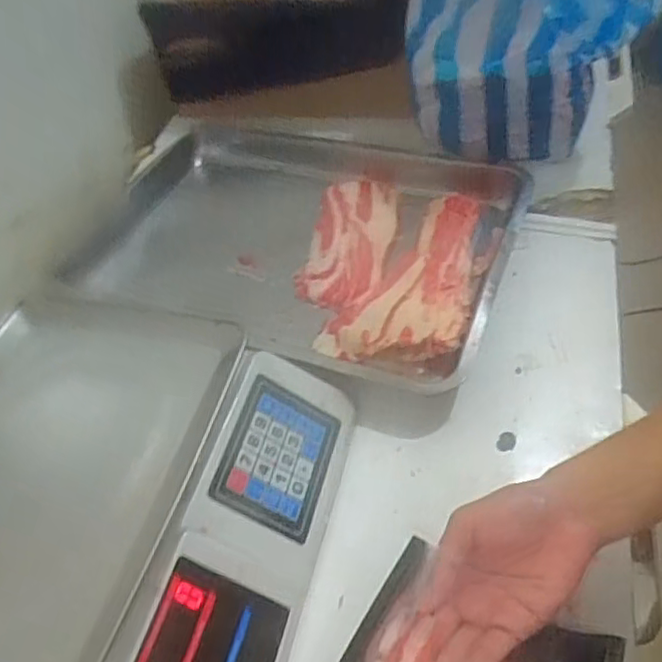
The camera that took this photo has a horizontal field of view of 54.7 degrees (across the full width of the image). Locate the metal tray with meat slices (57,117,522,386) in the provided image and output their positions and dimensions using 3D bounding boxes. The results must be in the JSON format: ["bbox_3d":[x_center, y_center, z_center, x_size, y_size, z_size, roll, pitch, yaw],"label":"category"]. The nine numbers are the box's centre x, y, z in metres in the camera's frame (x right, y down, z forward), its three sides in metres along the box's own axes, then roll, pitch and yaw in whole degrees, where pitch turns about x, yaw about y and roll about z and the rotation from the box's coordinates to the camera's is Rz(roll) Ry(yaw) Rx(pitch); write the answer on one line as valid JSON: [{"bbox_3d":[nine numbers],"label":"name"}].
[{"bbox_3d":[-0.040,-0.112,0.736,0.467,0.052,0.335,16,54,17],"label":"metal tray with meat slices"}]

